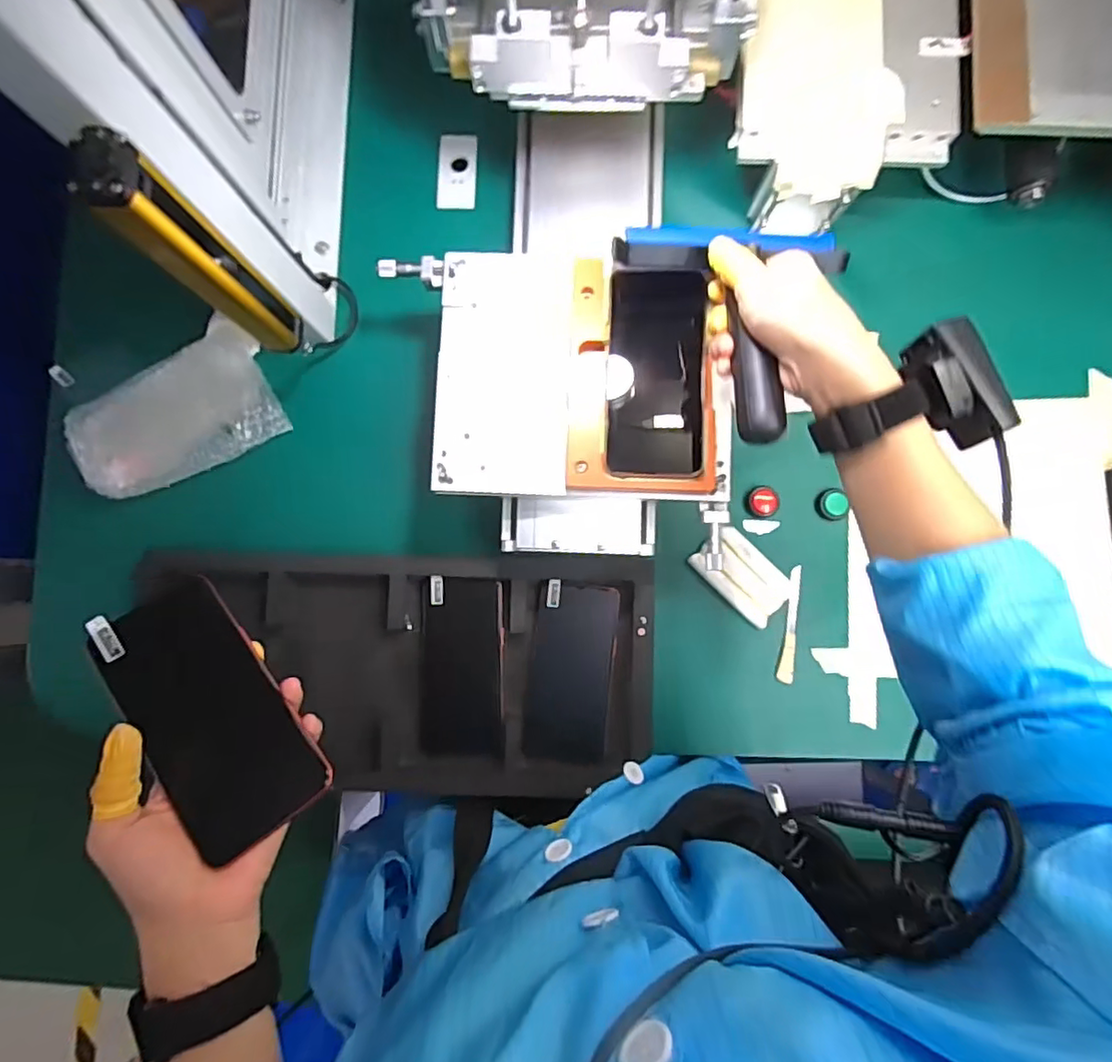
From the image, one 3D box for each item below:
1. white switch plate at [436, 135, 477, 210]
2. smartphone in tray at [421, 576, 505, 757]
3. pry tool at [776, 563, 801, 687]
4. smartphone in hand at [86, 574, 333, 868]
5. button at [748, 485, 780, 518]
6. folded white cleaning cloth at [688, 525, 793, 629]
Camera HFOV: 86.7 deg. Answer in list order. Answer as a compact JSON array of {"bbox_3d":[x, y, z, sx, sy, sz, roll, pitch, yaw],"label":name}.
[{"bbox_3d":[-0.103,-0.373,0.612,0.040,0.008,0.077,2,87,-1],"label":"white switch plate"},{"bbox_3d":[-0.090,0.129,0.563,0.079,0.015,0.165,0,87,-1],"label":"smartphone in tray"},{"bbox_3d":[0.235,0.093,0.585,0.015,0.007,0.114,10,87,-1],"label":"pry tool"},{"bbox_3d":[-0.206,0.105,0.348,0.074,0.013,0.159,-35,76,-20],"label":"smartphone in hand"},{"bbox_3d":[0.208,-0.029,0.593,0.031,0.008,0.030,-7,87,-2],"label":"button"},{"bbox_3d":[0.185,0.045,0.583,0.096,0.016,0.056,44,87,1],"label":"folded white cleaning cloth"}]

